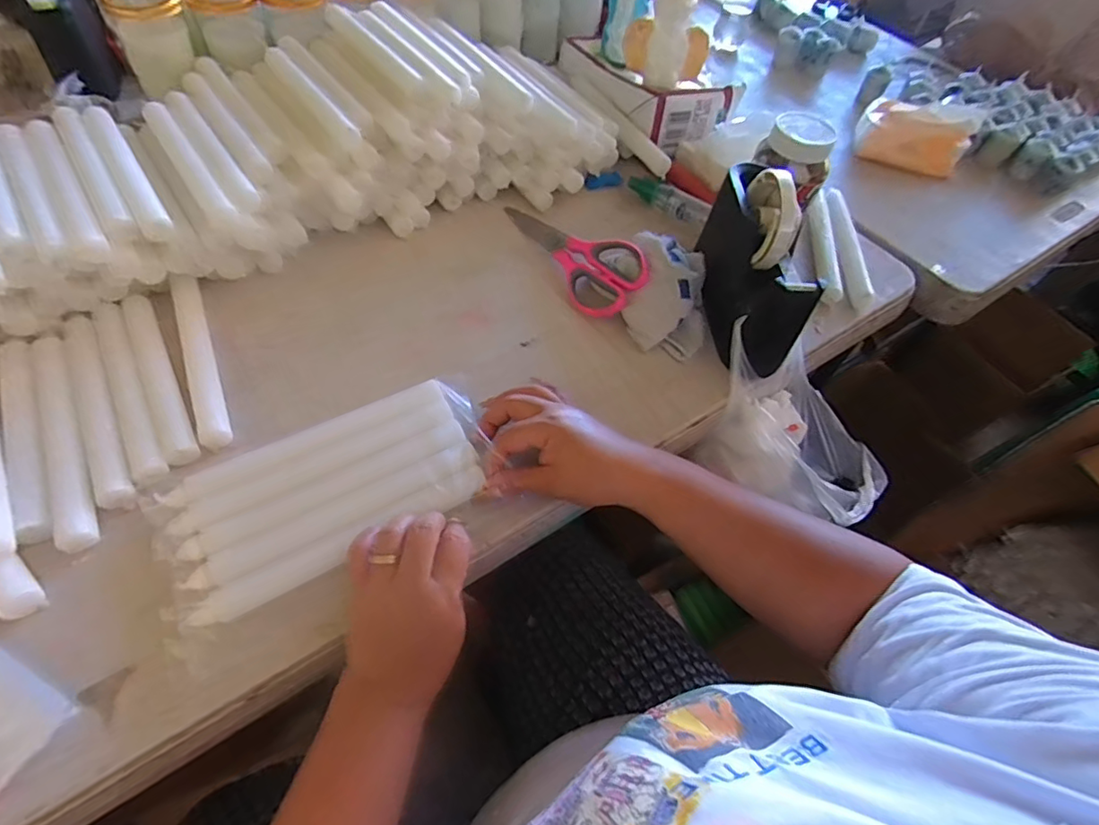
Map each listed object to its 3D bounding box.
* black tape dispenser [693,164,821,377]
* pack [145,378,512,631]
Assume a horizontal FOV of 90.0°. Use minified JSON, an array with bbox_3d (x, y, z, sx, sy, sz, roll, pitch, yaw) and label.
[{"bbox_3d":[0.187,-0.137,0.507,0.065,0.096,0.174,-1,53,-10],"label":"black tape dispenser"},{"bbox_3d":[-0.157,0.052,0.396,0.222,0.017,0.113,-25,63,-19],"label":"pack"}]

